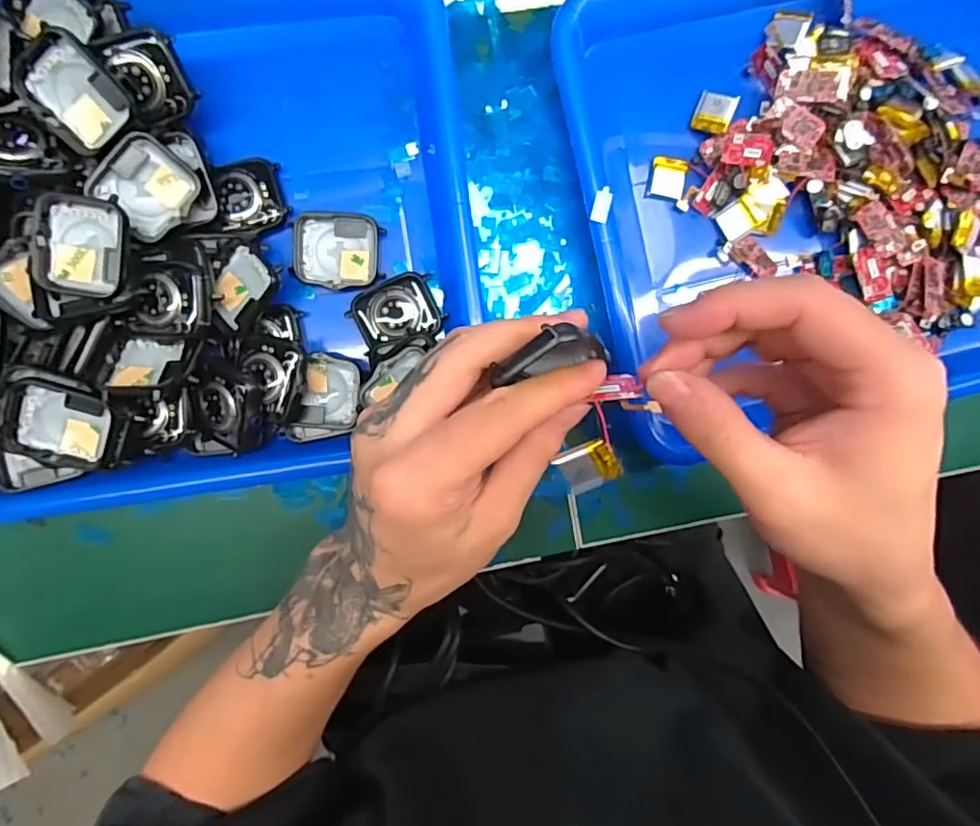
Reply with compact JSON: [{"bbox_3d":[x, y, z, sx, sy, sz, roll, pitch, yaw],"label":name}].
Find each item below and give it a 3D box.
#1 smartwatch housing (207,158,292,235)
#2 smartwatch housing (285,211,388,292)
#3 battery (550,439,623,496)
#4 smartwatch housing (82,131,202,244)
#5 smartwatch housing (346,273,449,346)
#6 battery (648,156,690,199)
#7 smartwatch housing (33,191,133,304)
[{"bbox_3d":[-0.125,-0.111,0.290,0.036,0.014,0.034,-15,96,-2],"label":"smartwatch housing"},{"bbox_3d":[-0.081,-0.086,0.299,0.045,0.012,0.039,4,95,-4],"label":"smartwatch housing"},{"bbox_3d":[0.038,0.021,0.213,0.021,0.004,0.021,-24,122,19],"label":"battery"},{"bbox_3d":[-0.164,-0.108,0.269,0.035,0.017,0.042,35,94,-8],"label":"smartwatch housing"},{"bbox_3d":[-0.050,-0.055,0.301,0.044,0.012,0.033,-14,96,-2],"label":"smartwatch housing"},{"bbox_3d":[0.098,-0.129,0.308,0.020,0.004,0.022,8,94,-4],"label":"battery"},{"bbox_3d":[-0.183,-0.075,0.255,0.038,0.013,0.044,9,94,-4],"label":"smartwatch housing"}]

